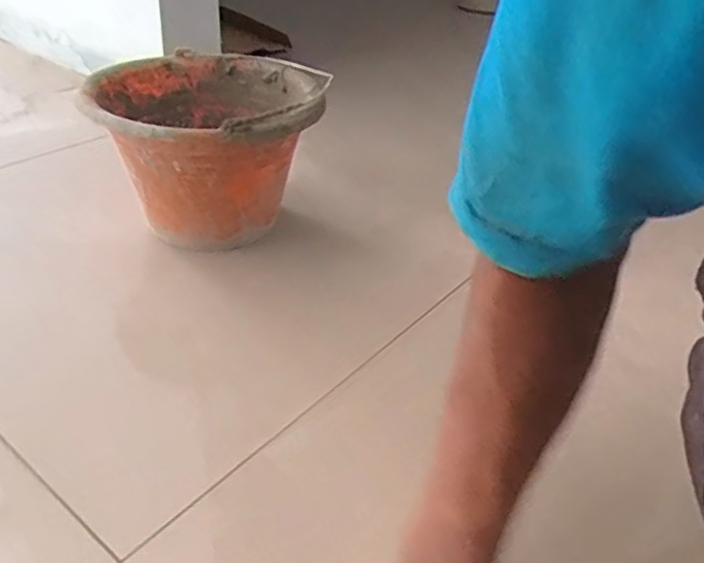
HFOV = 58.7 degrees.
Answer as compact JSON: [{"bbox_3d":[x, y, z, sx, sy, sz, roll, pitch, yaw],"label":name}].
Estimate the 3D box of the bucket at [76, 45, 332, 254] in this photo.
[{"bbox_3d":[-0.165,-0.154,0.729,0.254,0.172,0.254,6,39,-5],"label":"bucket"}]

